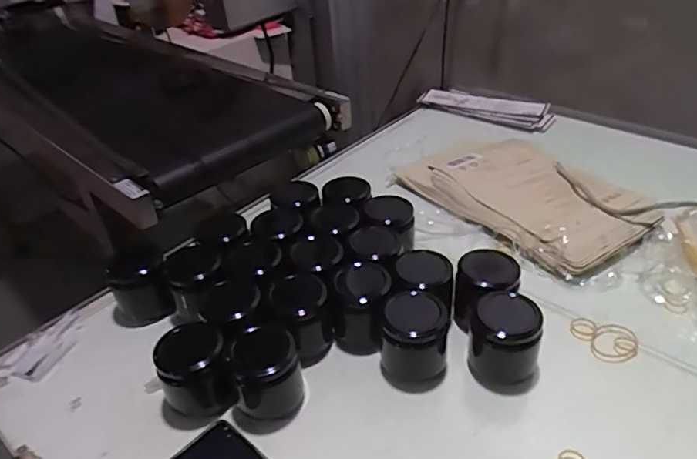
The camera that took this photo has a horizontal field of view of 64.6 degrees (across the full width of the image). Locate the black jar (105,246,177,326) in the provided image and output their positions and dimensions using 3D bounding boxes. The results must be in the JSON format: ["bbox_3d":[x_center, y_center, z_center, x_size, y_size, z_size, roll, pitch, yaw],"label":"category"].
[{"bbox_3d":[-0.242,0.066,0.648,0.062,0.070,0.062,-3,38,2],"label":"black jar"}]

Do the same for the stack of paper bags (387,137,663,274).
[{"bbox_3d":[0.251,-0.054,0.779,0.211,0.026,0.324,-25,41,-26],"label":"stack of paper bags"}]

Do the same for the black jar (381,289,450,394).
[{"bbox_3d":[0.065,0.110,0.544,0.063,0.079,0.061,-3,38,2],"label":"black jar"}]

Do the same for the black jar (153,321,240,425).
[{"bbox_3d":[-0.147,0.138,0.535,0.062,0.071,0.068,-3,38,2],"label":"black jar"}]

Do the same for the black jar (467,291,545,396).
[{"bbox_3d":[0.153,0.109,0.538,0.070,0.072,0.060,13,39,22],"label":"black jar"}]

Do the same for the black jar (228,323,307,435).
[{"bbox_3d":[-0.080,0.143,0.527,0.069,0.072,0.067,-3,38,2],"label":"black jar"}]

